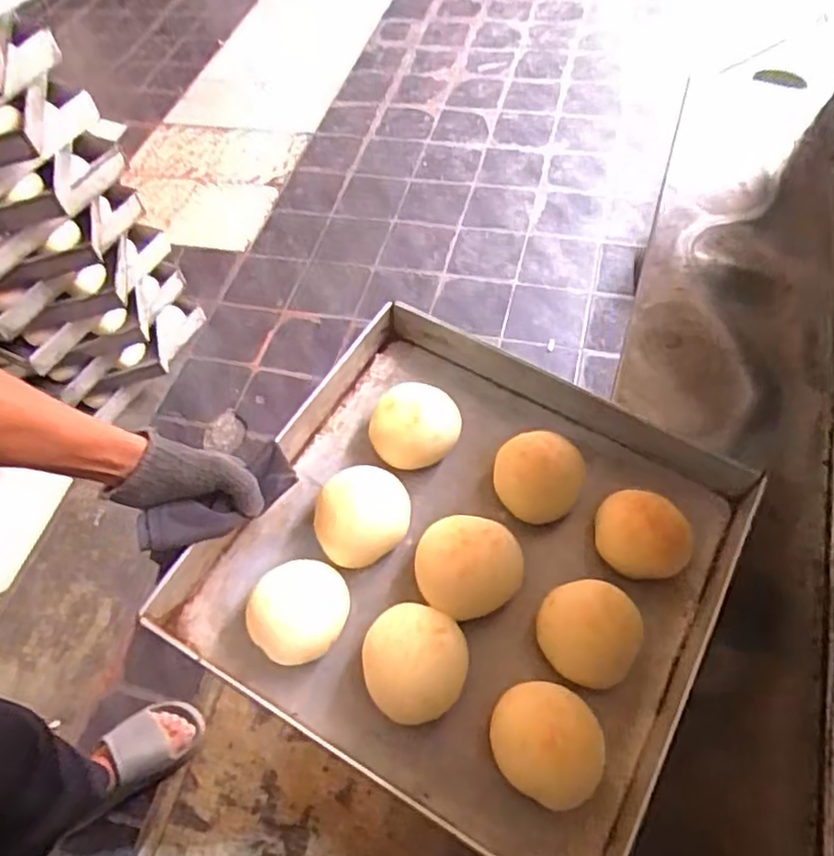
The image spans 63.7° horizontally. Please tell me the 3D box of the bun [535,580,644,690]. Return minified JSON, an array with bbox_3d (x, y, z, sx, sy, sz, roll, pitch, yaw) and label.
[{"bbox_3d":[0.165,0.194,0.640,0.088,0.060,0.091,-1,56,1],"label":"bun"}]

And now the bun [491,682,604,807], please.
[{"bbox_3d":[0.113,0.272,0.589,0.092,0.068,0.091,-1,56,1],"label":"bun"}]

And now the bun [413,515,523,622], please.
[{"bbox_3d":[0.051,0.138,0.668,0.102,0.070,0.092,-5,56,-2],"label":"bun"}]

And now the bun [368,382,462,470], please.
[{"bbox_3d":[-0.003,-0.007,0.759,0.099,0.055,0.093,-2,56,0],"label":"bun"}]

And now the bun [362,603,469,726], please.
[{"bbox_3d":[-0.001,0.218,0.626,0.093,0.059,0.101,-1,56,1],"label":"bun"}]

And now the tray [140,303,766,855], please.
[{"bbox_3d":[0.055,0.124,0.686,0.468,0.076,0.452,27,60,18],"label":"tray"}]

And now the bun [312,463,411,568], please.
[{"bbox_3d":[-0.054,0.087,0.697,0.091,0.058,0.101,8,56,6],"label":"bun"}]

